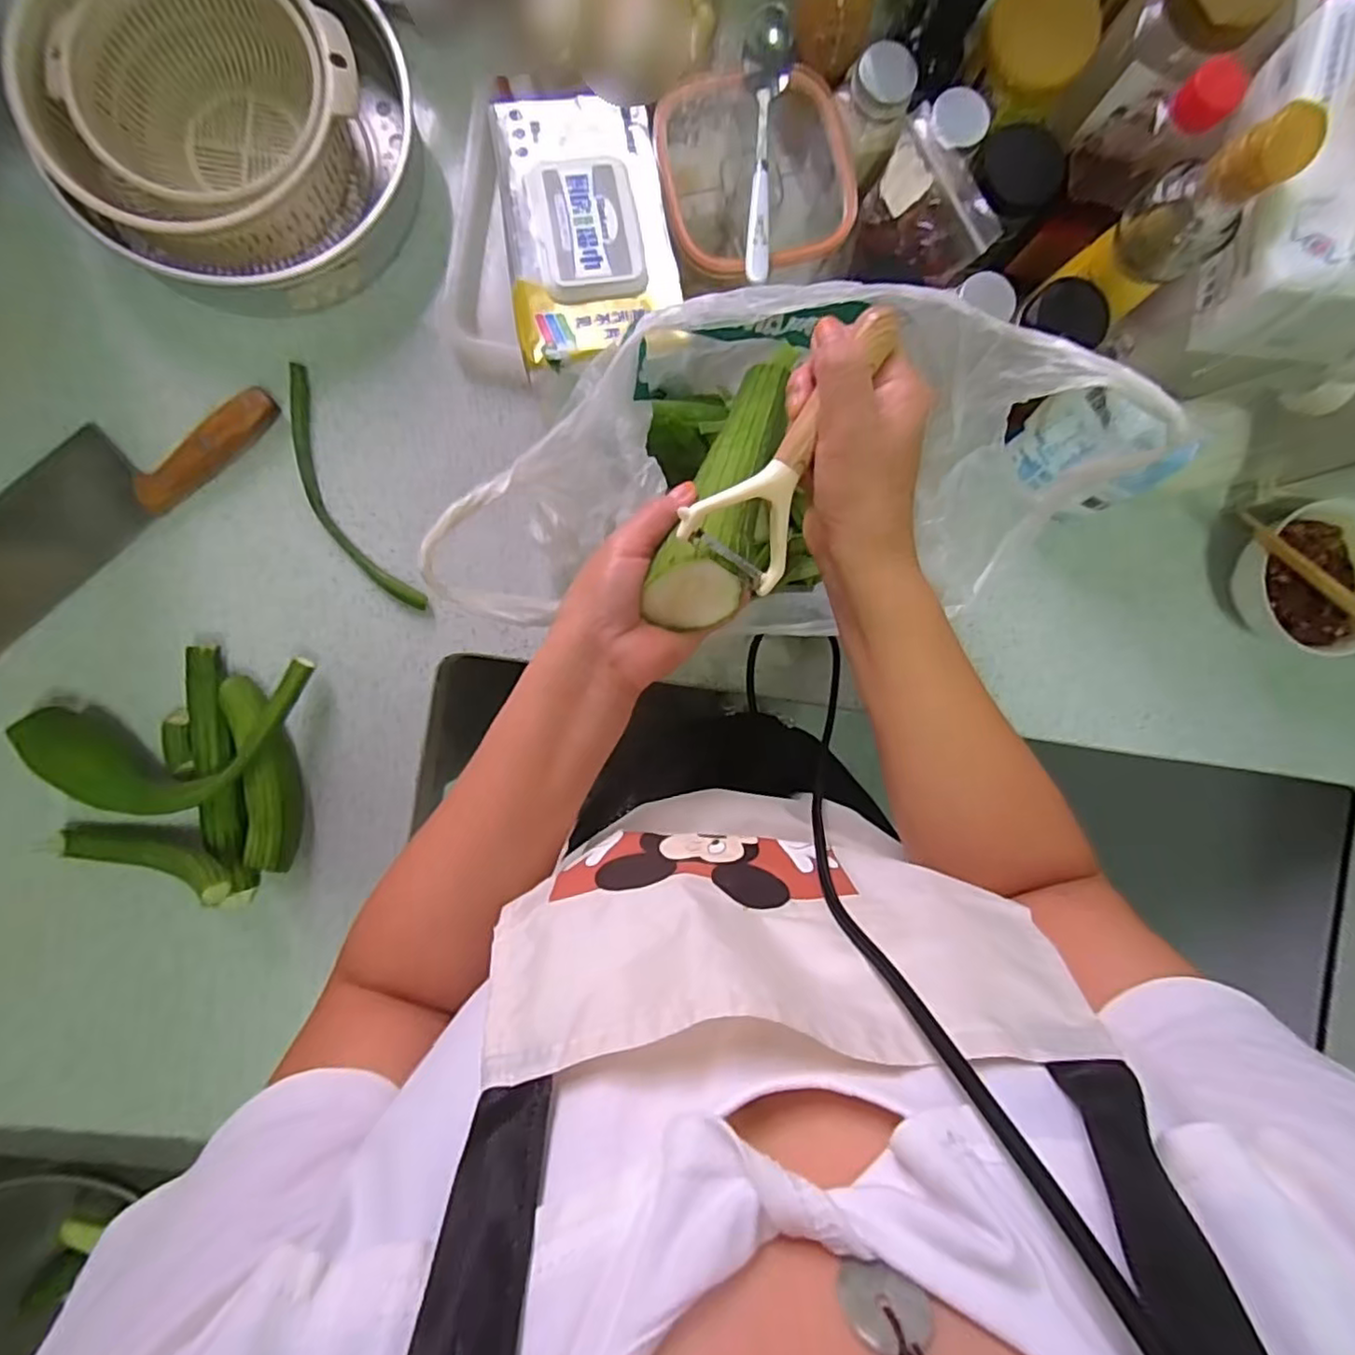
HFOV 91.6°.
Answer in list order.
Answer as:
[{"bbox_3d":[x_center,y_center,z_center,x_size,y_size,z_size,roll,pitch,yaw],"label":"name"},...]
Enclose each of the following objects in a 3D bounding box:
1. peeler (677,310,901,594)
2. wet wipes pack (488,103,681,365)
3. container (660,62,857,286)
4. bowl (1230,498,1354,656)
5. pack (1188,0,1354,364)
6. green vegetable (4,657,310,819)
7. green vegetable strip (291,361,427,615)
[{"bbox_3d":[0.064,-0.105,0.325,0.135,0.020,0.062,-45,122,7],"label":"peeler"},{"bbox_3d":[-0.063,-0.318,0.460,0.111,0.038,0.200,-9,91,-5],"label":"wet wipes pack"},{"bbox_3d":[0.054,-0.366,0.512,0.143,0.094,0.143,-13,92,-5],"label":"container"},{"bbox_3d":[0.541,-0.078,0.574,0.117,0.067,0.127,-23,93,-5],"label":"bowl"},{"bbox_3d":[0.376,-0.280,0.382,0.086,0.089,0.165,5,90,-6],"label":"pack"},{"bbox_3d":[-0.372,0.050,0.498,0.201,0.046,0.093,-12,92,-5],"label":"green vegetable"},{"bbox_3d":[-0.268,-0.143,0.525,0.044,0.012,0.206,-28,93,-5],"label":"green vegetable strip"}]

